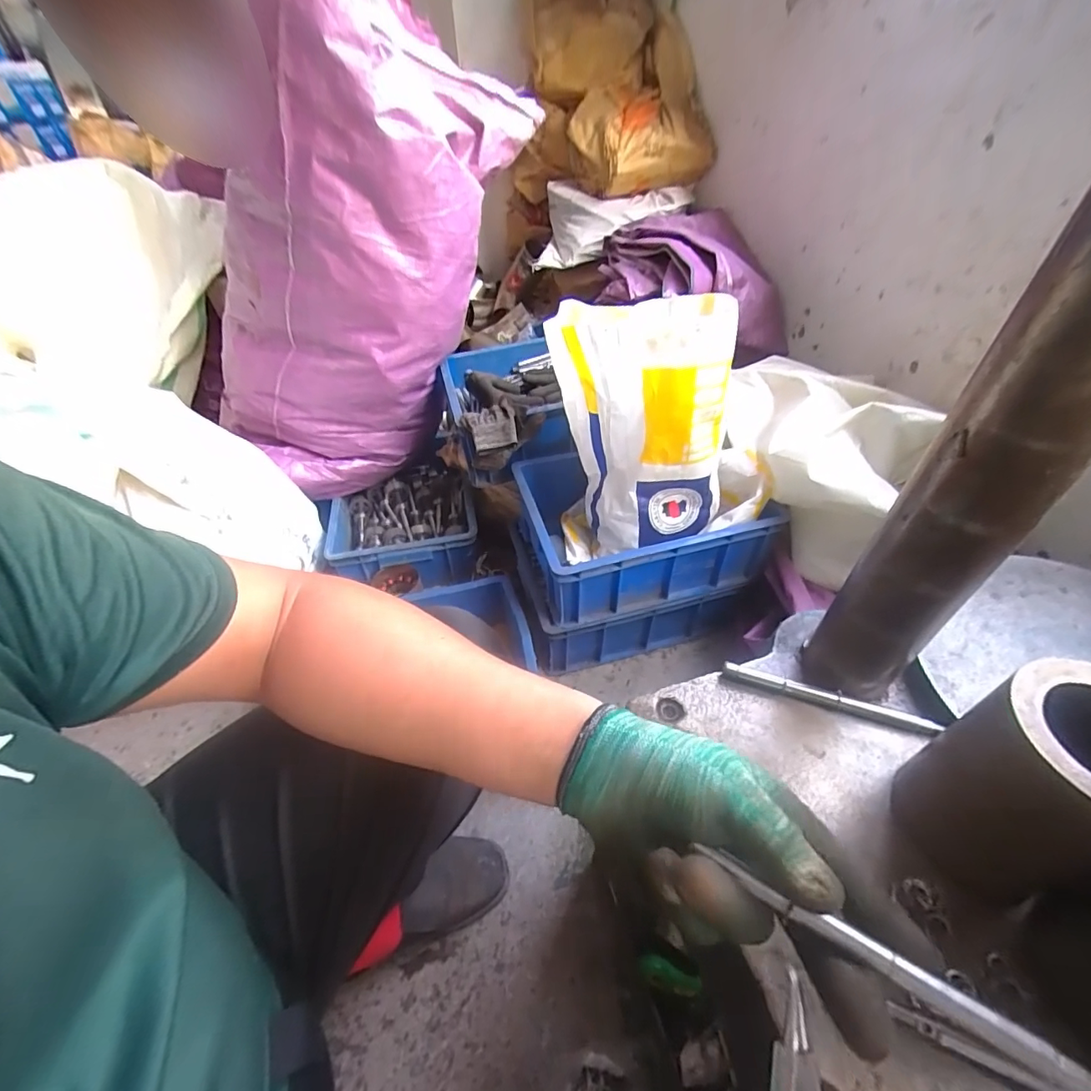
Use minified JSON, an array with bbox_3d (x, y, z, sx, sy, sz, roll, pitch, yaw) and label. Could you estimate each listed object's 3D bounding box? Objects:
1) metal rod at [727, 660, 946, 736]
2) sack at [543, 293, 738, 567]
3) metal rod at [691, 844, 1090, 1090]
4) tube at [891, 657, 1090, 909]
[{"bbox_3d":[0.223,0.122,0.394,0.155,0.014,0.011,14,47,15],"label":"metal rod"},{"bbox_3d":[0.143,-0.161,0.769,0.249,0.398,0.144,-3,45,-1],"label":"sack"},{"bbox_3d":[0.145,0.178,0.212,0.156,0.006,0.012,21,49,22],"label":"metal rod"},{"bbox_3d":[0.278,0.139,0.286,0.091,0.133,0.082,-21,48,-18],"label":"tube"}]

